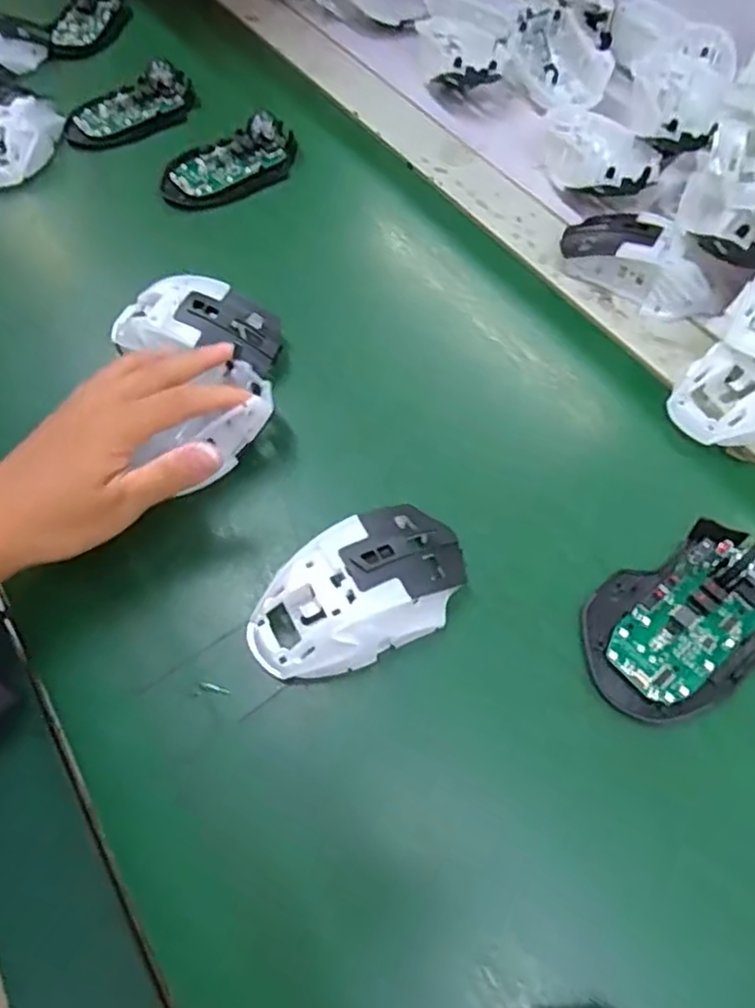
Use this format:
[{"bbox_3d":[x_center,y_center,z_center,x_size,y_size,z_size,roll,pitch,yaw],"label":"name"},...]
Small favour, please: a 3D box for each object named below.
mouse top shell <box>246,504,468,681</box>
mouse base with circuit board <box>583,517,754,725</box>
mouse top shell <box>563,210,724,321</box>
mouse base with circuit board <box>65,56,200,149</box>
[{"bbox_3d":[-0.009,0.043,0.325,0.118,0.036,0.062,-28,63,-9],"label":"mouse top shell"},{"bbox_3d":[0.156,0.055,0.321,0.110,0.032,0.071,-30,62,-12],"label":"mouse base with circuit board"},{"bbox_3d":[0.179,-0.164,0.437,0.107,0.033,0.054,38,70,23],"label":"mouse top shell"},{"bbox_3d":[-0.205,-0.330,0.535,0.111,0.024,0.048,-31,63,-13],"label":"mouse base with circuit board"}]

